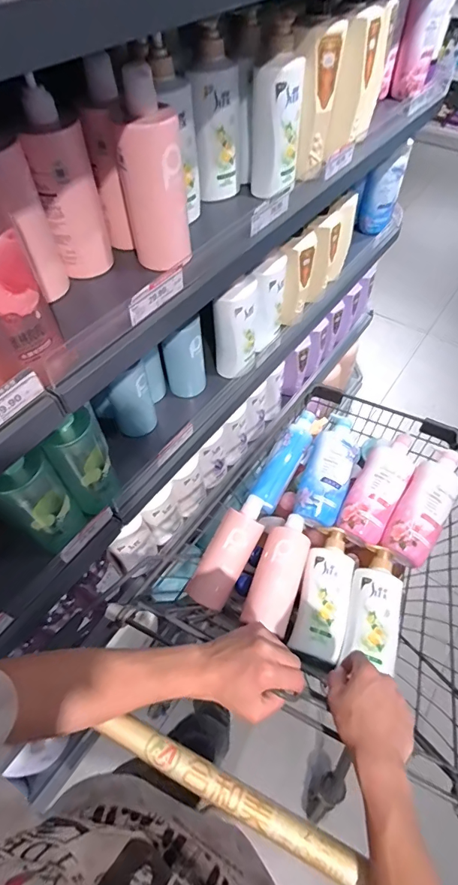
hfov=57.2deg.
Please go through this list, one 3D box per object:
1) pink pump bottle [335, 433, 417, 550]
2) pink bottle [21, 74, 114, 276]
[{"bbox_3d":[0.301,0.082,0.829,0.085,0.052,0.250,29,61,17],"label":"pink pump bottle"},{"bbox_3d":[-0.199,-0.317,0.532,0.063,0.199,0.065,-6,57,-5],"label":"pink bottle"}]

